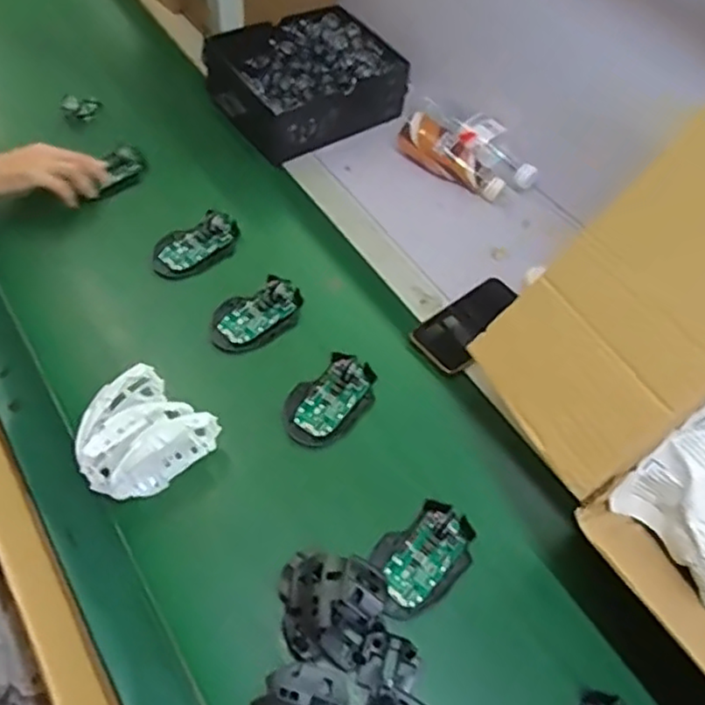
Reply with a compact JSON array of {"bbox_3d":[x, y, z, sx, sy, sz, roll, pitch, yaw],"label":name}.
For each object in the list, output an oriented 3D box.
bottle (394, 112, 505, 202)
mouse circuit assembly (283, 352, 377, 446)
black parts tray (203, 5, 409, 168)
[{"bbox_3d":[0.140,-0.272,0.925,0.163,0.049,0.053,36,58,5],"label":"bottle"},{"bbox_3d":[-0.023,0.049,0.713,0.071,0.023,0.114,32,58,19],"label":"mouse circuit assembly"},{"bbox_3d":[-0.071,-0.399,0.965,0.258,0.091,0.196,-30,60,-23],"label":"black parts tray"}]

